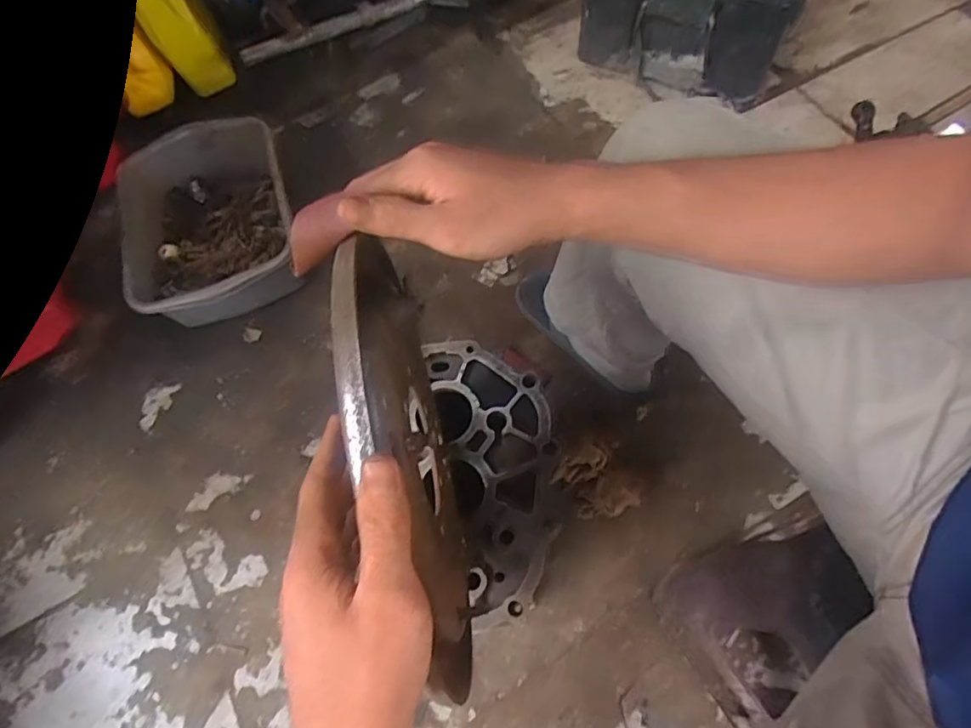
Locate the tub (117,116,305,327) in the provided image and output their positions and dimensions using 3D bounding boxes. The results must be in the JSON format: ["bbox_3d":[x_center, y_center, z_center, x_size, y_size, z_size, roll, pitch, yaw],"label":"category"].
[{"bbox_3d":[-0.443,-0.222,0.931,0.265,0.132,0.350,-19,65,-4],"label":"tub"}]

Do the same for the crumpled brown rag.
[{"bbox_3d":[0.144,0.156,0.735,0.081,0.066,0.100,-30,67,-9],"label":"crumpled brown rag"}]

